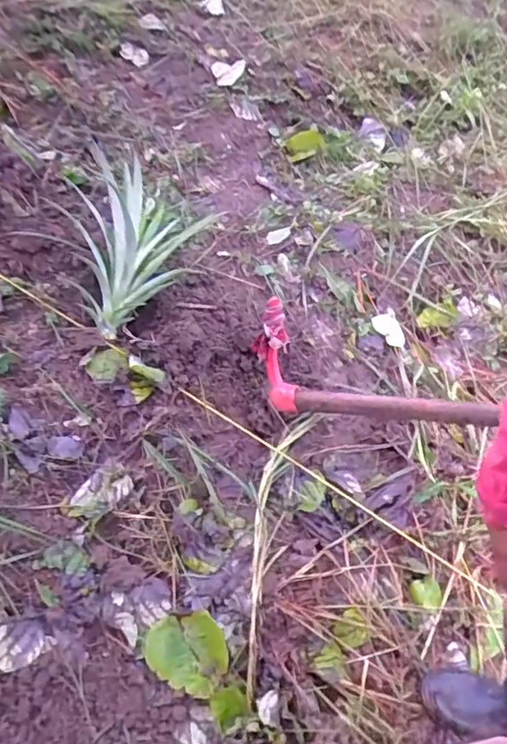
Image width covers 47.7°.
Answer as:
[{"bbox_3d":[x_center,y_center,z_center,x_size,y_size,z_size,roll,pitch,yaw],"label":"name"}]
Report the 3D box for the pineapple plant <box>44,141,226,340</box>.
[{"bbox_3d":[-0.305,-0.363,1.406,0.327,0.235,0.531,6,54,8],"label":"pineapple plant"}]

